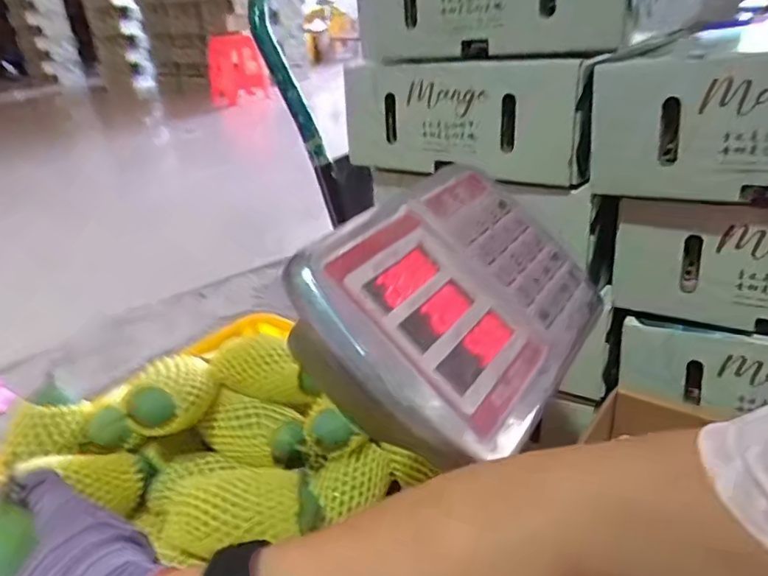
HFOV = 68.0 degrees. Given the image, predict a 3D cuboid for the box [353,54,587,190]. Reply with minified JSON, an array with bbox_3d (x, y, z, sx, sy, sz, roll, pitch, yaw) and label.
[{"bbox_3d":[0.090,-0.196,0.631,0.269,0.115,0.118,10,32,25],"label":"box"}]

